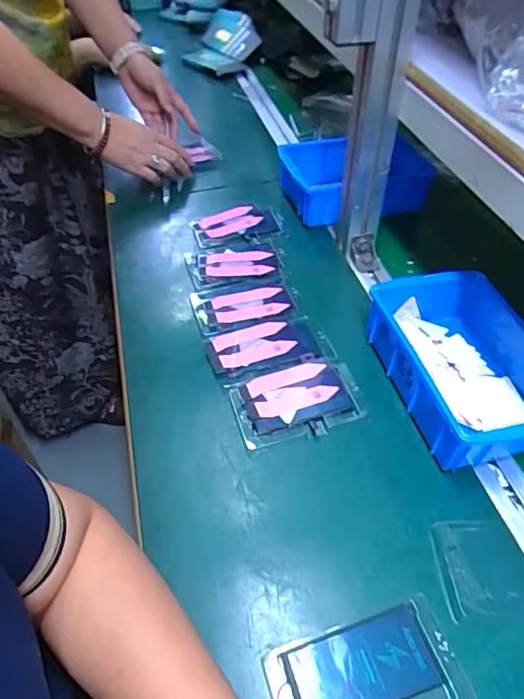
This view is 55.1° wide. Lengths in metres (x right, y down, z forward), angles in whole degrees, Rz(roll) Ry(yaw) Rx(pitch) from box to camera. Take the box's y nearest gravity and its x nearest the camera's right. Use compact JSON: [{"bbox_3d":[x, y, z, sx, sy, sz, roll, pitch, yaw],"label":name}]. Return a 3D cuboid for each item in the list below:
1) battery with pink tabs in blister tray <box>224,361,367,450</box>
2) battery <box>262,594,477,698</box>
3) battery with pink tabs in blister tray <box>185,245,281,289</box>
[{"bbox_3d":[0.035,0.051,0.501,0.123,0.011,0.078,-15,48,-11],"label":"battery with pink tabs in blister tray"},{"bbox_3d":[0.071,0.226,0.343,0.130,0.006,0.073,-14,48,-10],"label":"battery"},{"bbox_3d":[-0.037,-0.108,0.651,0.115,0.011,0.074,-8,47,-5],"label":"battery with pink tabs in blister tray"}]

